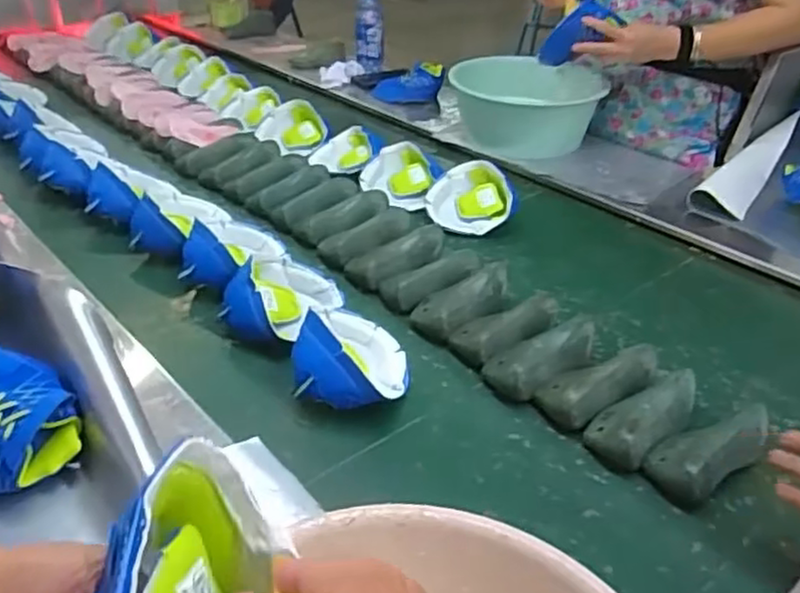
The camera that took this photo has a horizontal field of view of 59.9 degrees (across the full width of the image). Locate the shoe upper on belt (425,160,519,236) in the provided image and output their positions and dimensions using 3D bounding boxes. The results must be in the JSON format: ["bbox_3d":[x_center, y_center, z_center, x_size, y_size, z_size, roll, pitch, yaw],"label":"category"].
[{"bbox_3d":[0.119,-0.169,1.154,0.134,0.067,0.127,1,34,-1],"label":"shoe upper on belt"}]

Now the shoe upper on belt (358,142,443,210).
[{"bbox_3d":[0.002,-0.212,1.210,0.142,0.058,0.130,9,34,11],"label":"shoe upper on belt"}]

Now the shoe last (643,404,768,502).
[{"bbox_3d":[0.319,0.151,0.712,0.148,0.050,0.067,-23,41,-32],"label":"shoe last"}]

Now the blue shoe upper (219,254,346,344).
[{"bbox_3d":[-0.151,-0.007,0.887,0.090,0.062,0.141,21,38,27],"label":"blue shoe upper"}]

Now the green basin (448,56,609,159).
[{"bbox_3d":[0.263,-0.389,1.438,0.312,0.131,0.264,0,34,-2],"label":"green basin"}]

